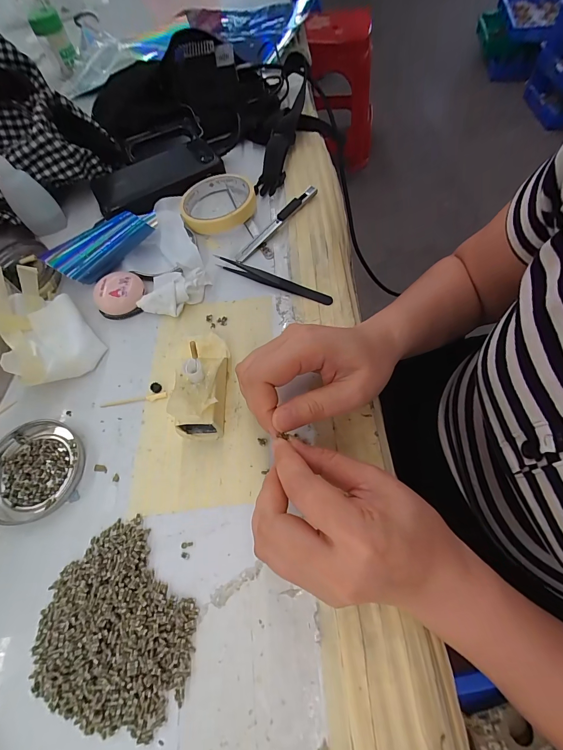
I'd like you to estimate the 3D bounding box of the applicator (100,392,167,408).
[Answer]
[{"bbox_3d":[-0.130,0.022,0.287,0.059,0.004,0.007,-10,63,-1],"label":"applicator"}]

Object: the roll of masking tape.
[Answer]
[{"bbox_3d":[-0.074,-0.203,0.382,0.086,0.020,0.087,-1,64,3],"label":"roll of masking tape"}]

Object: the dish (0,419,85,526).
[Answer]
[{"bbox_3d":[-0.201,0.075,0.264,0.077,0.008,0.078,-38,67,-14],"label":"dish"}]

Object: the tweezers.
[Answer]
[{"bbox_3d":[-0.009,-0.099,0.332,0.126,0.014,0.015,26,68,15],"label":"tweezers"}]

